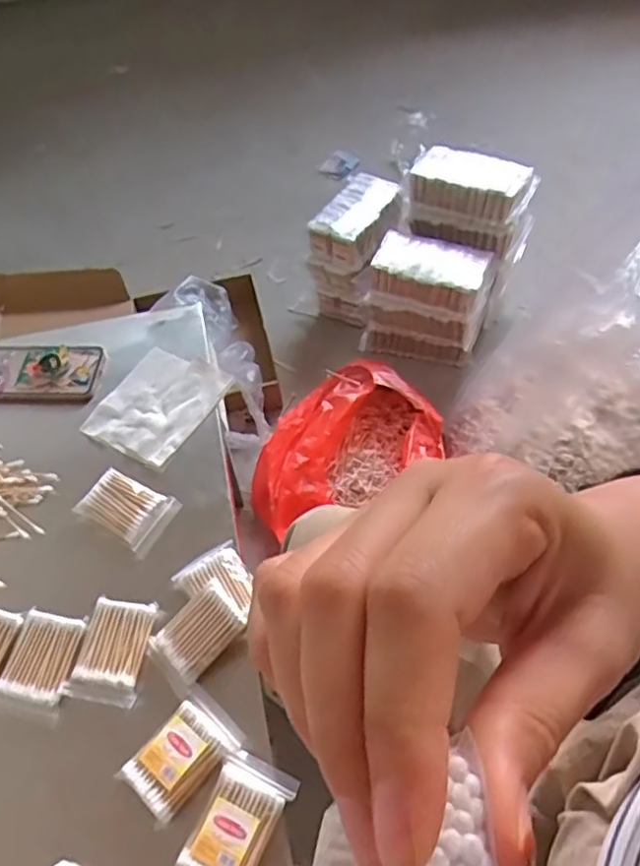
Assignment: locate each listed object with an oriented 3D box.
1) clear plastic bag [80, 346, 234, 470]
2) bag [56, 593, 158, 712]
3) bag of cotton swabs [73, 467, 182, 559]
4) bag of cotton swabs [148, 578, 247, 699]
[{"bbox_3d":[-0.185,-0.034,0.761,0.119,0.013,0.144,22,60,18],"label":"clear plastic bag"},{"bbox_3d":[-0.186,0.193,0.590,0.062,0.012,0.088,7,56,9],"label":"bag"},{"bbox_3d":[-0.197,0.076,0.669,0.086,0.016,0.065,21,59,17],"label":"bag of cotton swabs"},{"bbox_3d":[-0.109,0.176,0.581,0.082,0.019,0.056,-37,61,-20],"label":"bag of cotton swabs"}]

